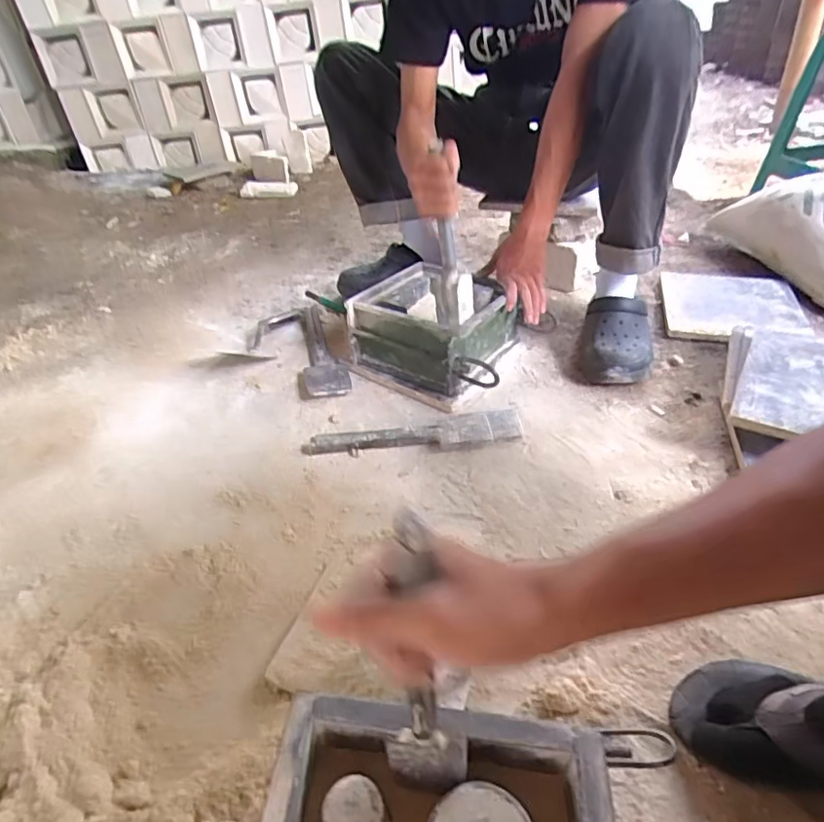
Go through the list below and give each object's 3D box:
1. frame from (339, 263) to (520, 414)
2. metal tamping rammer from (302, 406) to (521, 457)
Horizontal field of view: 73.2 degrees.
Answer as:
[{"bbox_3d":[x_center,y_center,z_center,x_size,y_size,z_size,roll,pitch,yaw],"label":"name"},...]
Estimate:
[{"bbox_3d":[0.052,-0.149,1.009,0.262,0.148,0.247,21,45,27],"label":"frame"},{"bbox_3d":[0.002,0.036,0.859,0.331,0.022,0.065,-5,39,-3],"label":"metal tamping rammer"}]

